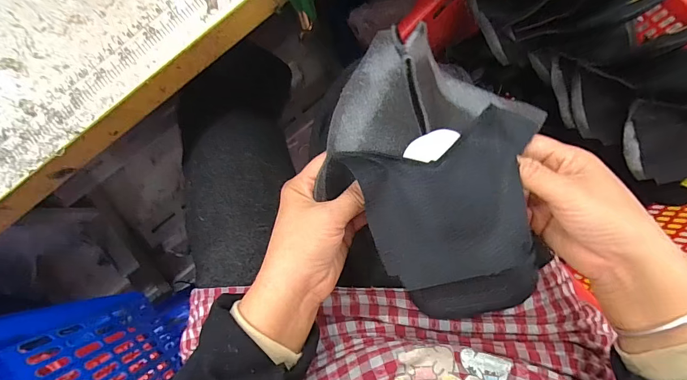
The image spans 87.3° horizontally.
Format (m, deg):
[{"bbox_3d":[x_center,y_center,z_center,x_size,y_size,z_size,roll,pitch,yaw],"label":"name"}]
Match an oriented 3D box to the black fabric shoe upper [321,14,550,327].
[{"bbox_3d":[0.065,-0.007,0.271,0.160,0.086,0.201,5,87,5],"label":"black fabric shoe upper"}]

